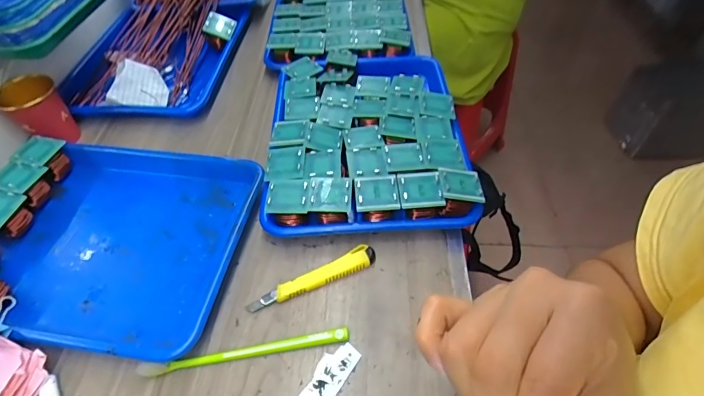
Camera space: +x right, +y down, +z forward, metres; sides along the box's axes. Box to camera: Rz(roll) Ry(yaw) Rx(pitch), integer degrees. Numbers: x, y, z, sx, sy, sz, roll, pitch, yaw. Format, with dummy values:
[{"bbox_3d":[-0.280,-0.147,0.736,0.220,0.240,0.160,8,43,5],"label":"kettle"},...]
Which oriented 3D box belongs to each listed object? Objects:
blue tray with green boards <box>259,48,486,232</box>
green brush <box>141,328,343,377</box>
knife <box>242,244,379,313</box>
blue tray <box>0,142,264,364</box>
[{"bbox_3d":[0.019,-0.098,0.538,0.235,0.058,0.344,-1,48,2],"label":"blue tray with green boards"},{"bbox_3d":[-0.096,0.142,0.366,0.187,0.013,0.010,-9,51,-5],"label":"green brush"},{"bbox_3d":[-0.039,0.085,0.411,0.137,0.013,0.022,-23,53,-16],"label":"knife"},{"bbox_3d":[-0.260,0.042,0.446,0.280,0.034,0.247,7,51,8],"label":"blue tray"}]

